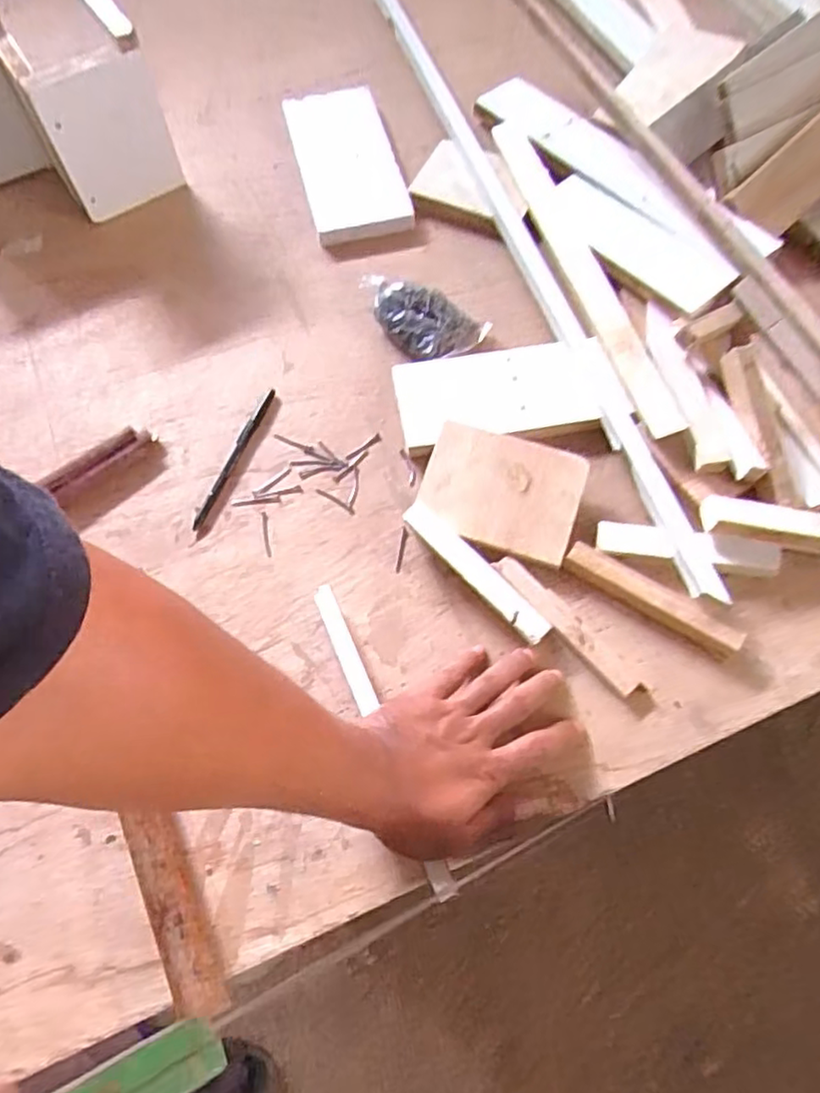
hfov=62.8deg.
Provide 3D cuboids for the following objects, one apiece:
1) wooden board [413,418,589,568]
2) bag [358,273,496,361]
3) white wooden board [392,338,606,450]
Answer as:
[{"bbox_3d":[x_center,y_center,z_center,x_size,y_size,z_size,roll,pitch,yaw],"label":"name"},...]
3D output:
[{"bbox_3d":[0.075,-0.045,0.548,0.125,0.011,0.095,17,81,8],"label":"wooden board"},{"bbox_3d":[0.004,-0.218,0.636,0.129,0.032,0.064,21,67,10],"label":"bag"},{"bbox_3d":[0.081,-0.138,0.597,0.179,0.024,0.086,-8,60,-3],"label":"white wooden board"}]

